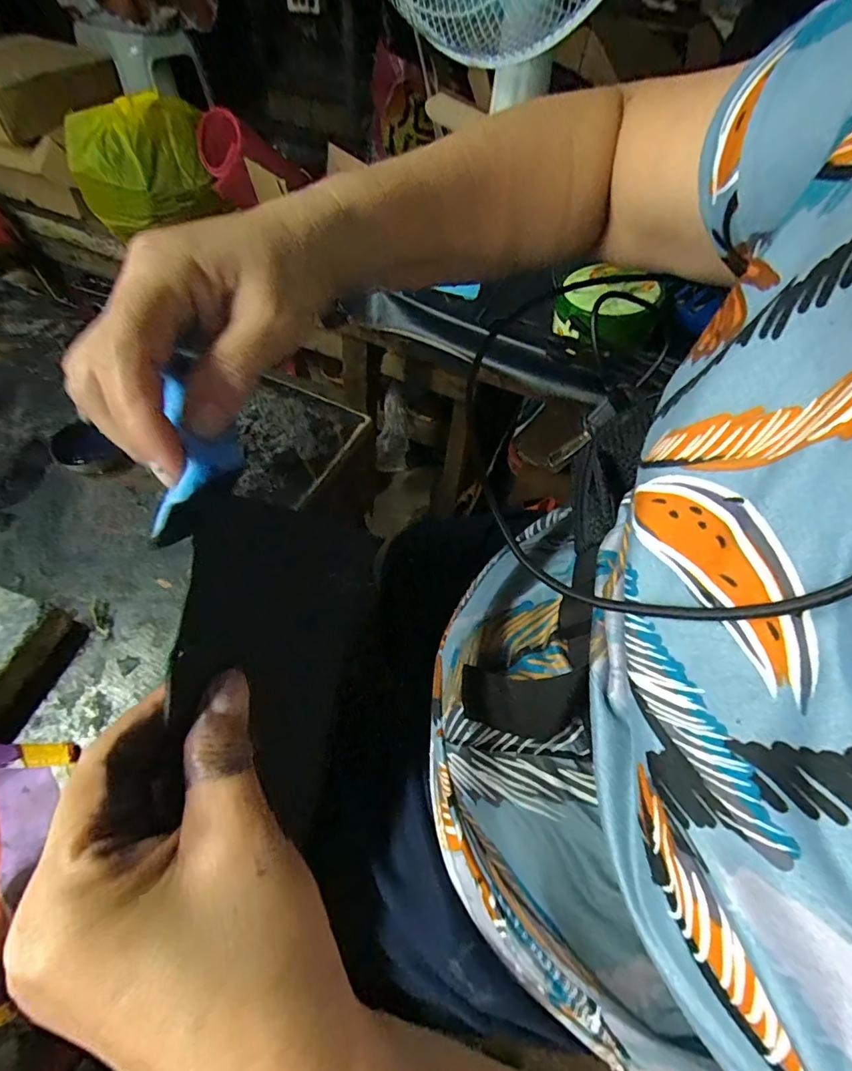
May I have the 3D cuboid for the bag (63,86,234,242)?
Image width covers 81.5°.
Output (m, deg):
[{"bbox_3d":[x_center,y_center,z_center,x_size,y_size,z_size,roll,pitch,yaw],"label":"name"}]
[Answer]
[{"bbox_3d":[-0.491,-0.642,0.892,0.227,0.198,0.135,-38,66,-23],"label":"bag"}]

